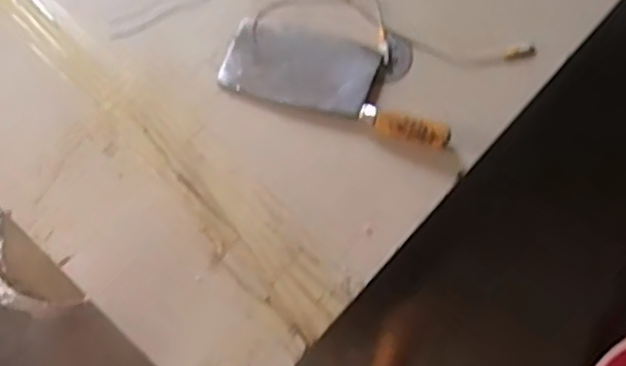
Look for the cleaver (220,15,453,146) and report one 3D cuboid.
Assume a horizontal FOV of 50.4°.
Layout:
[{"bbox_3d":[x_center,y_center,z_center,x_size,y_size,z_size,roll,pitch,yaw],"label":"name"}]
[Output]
[{"bbox_3d":[0.032,-0.134,0.837,0.294,0.030,0.106,18,75,6],"label":"cleaver"}]

